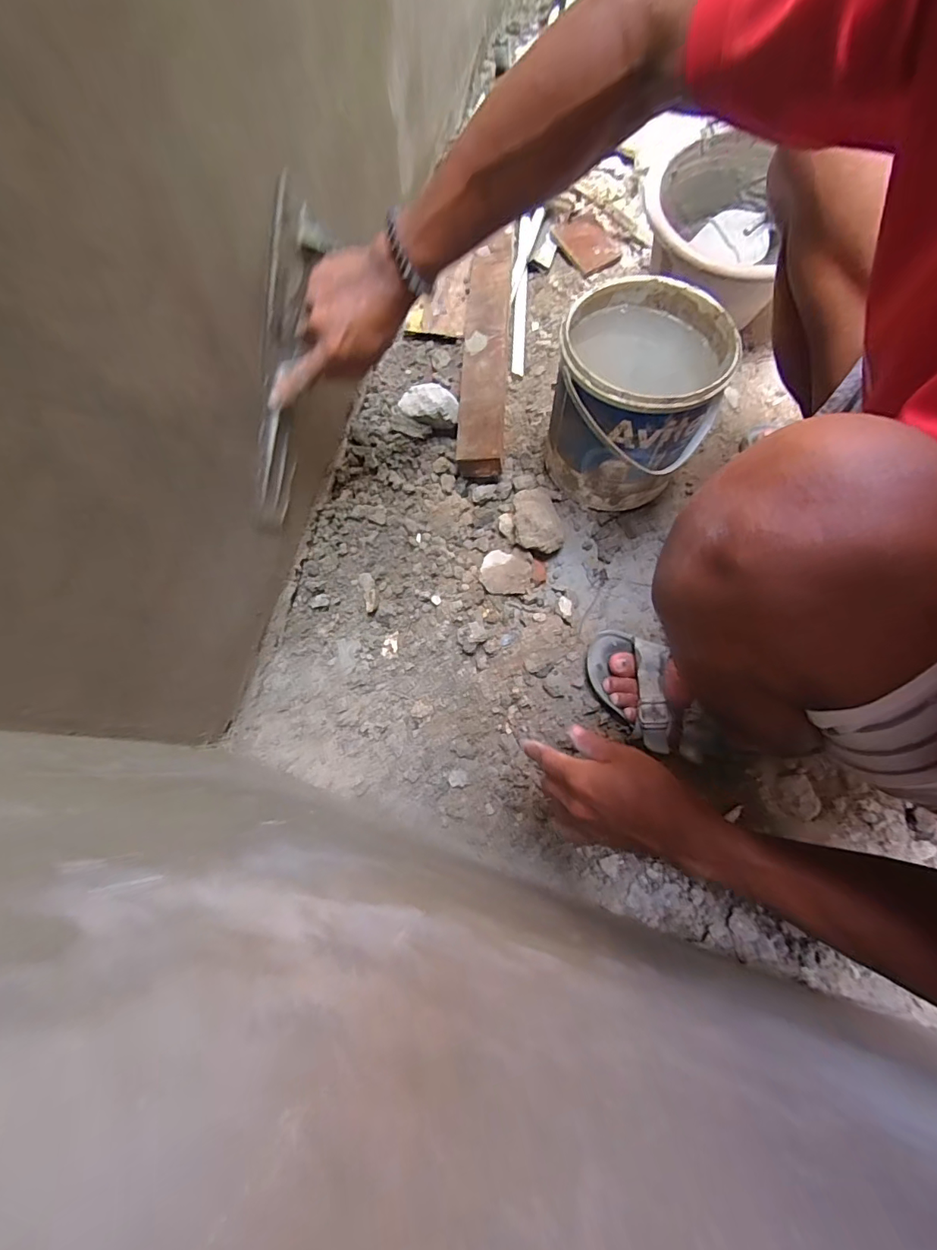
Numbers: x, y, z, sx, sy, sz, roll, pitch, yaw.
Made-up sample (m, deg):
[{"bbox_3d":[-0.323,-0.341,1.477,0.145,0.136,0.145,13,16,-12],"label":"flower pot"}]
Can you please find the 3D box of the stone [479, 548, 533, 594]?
[{"bbox_3d":[0.048,-0.067,0.620,0.063,0.022,0.054,1,71,-1],"label":"stone"}]

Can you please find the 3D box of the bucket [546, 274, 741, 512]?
[{"bbox_3d":[0.189,-0.263,0.594,0.171,0.200,0.170,0,71,-1],"label":"bucket"}]

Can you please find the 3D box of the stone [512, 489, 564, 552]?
[{"bbox_3d":[0.087,-0.136,0.633,0.060,0.056,0.092,-6,71,-3],"label":"stone"}]

